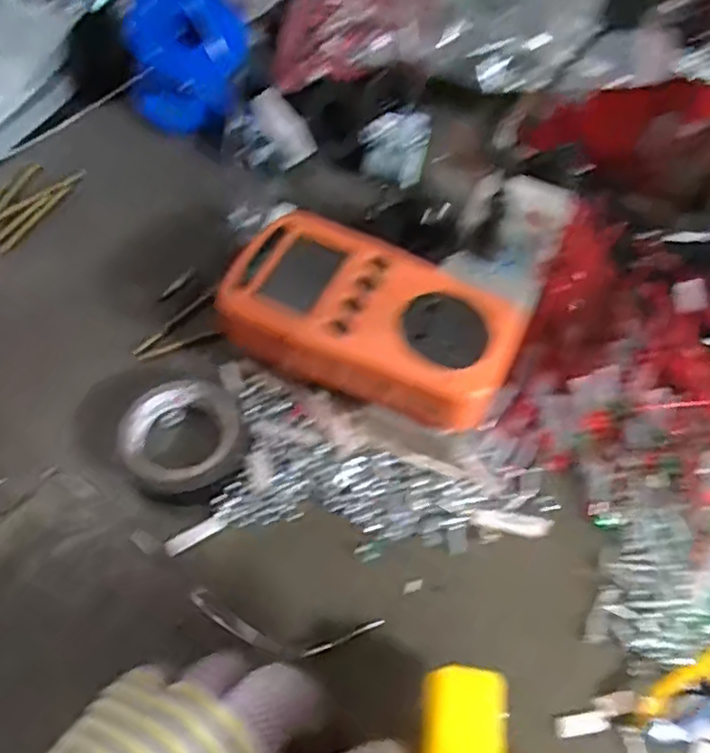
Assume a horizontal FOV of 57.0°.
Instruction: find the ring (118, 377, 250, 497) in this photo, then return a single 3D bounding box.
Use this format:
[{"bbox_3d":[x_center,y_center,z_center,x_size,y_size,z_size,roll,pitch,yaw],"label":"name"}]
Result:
[{"bbox_3d":[-0.081,0.028,0.313,0.056,0.018,0.051,2,59,-3],"label":"ring"}]

